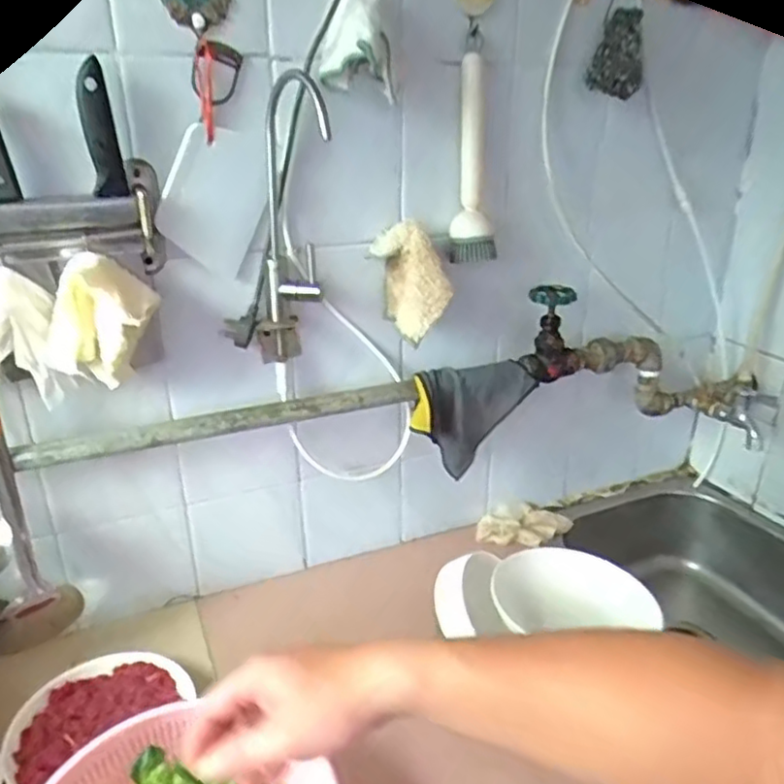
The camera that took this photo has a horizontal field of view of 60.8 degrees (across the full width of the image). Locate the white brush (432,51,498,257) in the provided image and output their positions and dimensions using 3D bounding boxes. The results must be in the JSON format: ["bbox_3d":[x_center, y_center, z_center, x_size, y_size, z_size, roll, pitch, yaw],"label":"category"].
[{"bbox_3d":[0.089,-0.265,0.776,0.067,0.218,0.058,2,23,5],"label":"white brush"}]

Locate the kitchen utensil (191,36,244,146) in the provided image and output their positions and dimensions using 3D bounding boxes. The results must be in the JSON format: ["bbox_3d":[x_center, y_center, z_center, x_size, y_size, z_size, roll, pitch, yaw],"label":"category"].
[{"bbox_3d":[-0.171,-0.299,0.661,0.049,0.089,0.013,-12,26,-26],"label":"kitchen utensil"}]

